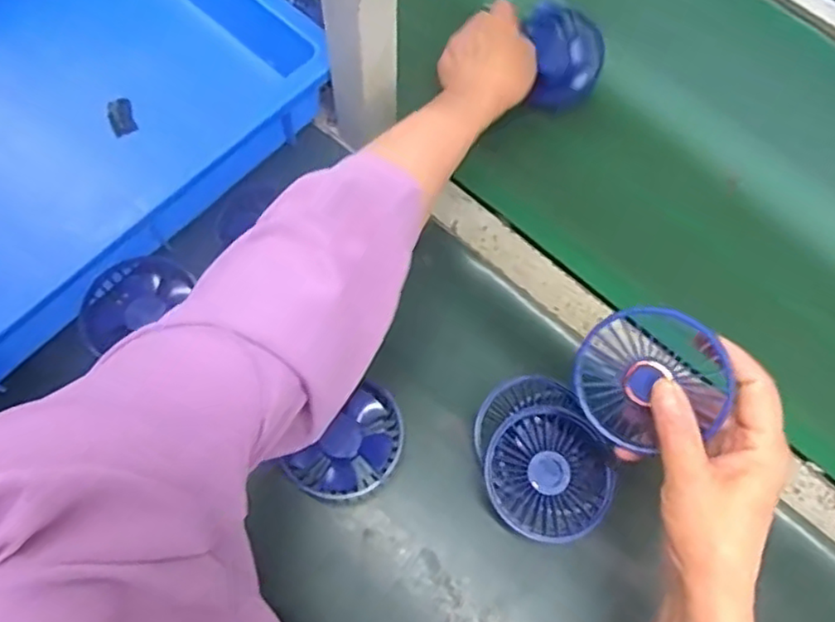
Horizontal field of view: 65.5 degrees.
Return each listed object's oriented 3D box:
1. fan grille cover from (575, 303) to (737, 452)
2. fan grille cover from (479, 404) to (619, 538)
[{"bbox_3d":[0.134,0.038,0.382,0.080,0.012,0.079,-19,88,25],"label":"fan grille cover"},{"bbox_3d":[0.093,0.112,0.454,0.087,0.013,0.090,33,70,10],"label":"fan grille cover"}]

